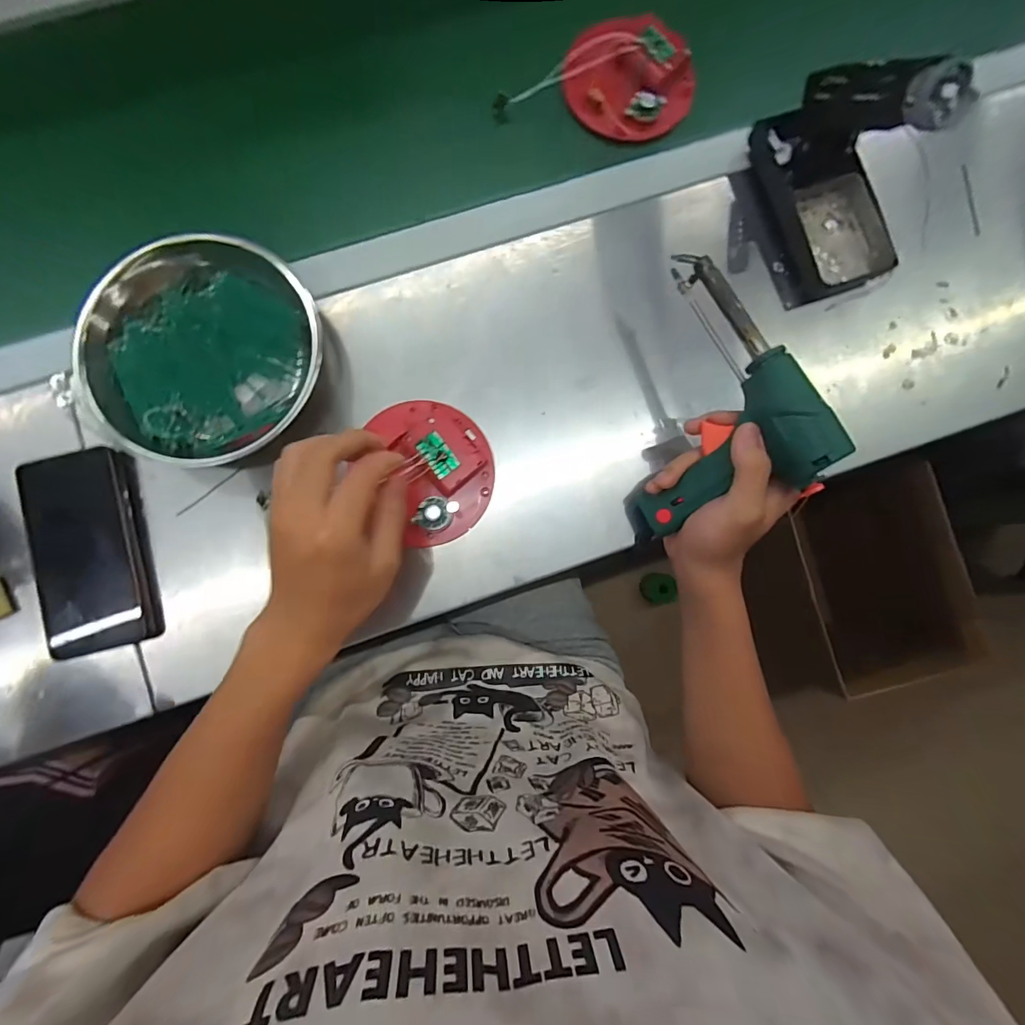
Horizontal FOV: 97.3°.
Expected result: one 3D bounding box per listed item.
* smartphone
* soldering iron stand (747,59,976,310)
[{"bbox_3d":[-0.348,0.031,0.370,0.081,0.017,0.162,-12,86,-5],"label":"smartphone"},{"bbox_3d":[0.284,-0.291,0.372,0.088,0.131,0.162,-17,85,-4],"label":"soldering iron stand"}]

